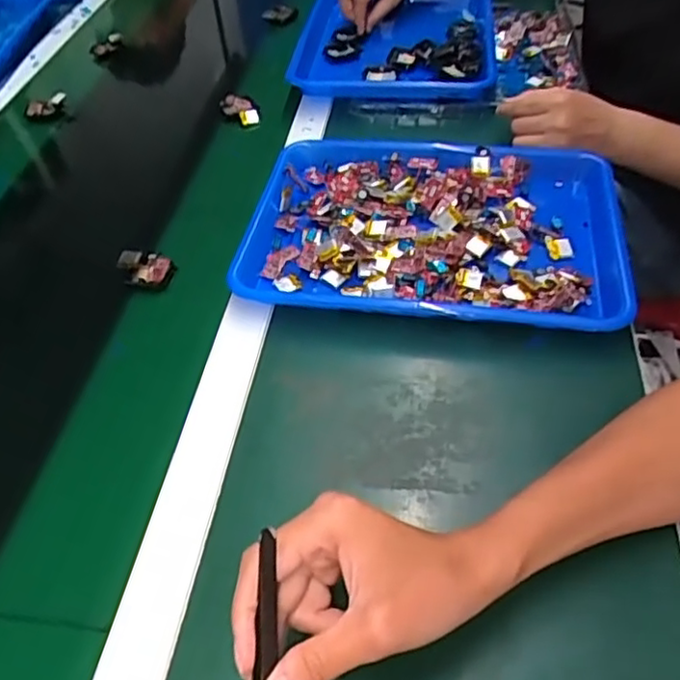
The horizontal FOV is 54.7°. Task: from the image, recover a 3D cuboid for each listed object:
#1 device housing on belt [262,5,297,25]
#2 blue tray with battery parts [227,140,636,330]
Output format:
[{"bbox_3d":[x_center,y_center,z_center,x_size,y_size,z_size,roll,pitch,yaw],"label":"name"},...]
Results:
[{"bbox_3d":[-0.094,-0.509,1.035,0.083,0.028,0.018,18,47,43],"label":"device housing on belt"},{"bbox_3d":[0.088,-0.108,0.617,0.338,0.037,0.247,3,47,13],"label":"blue tray with battery parts"}]

